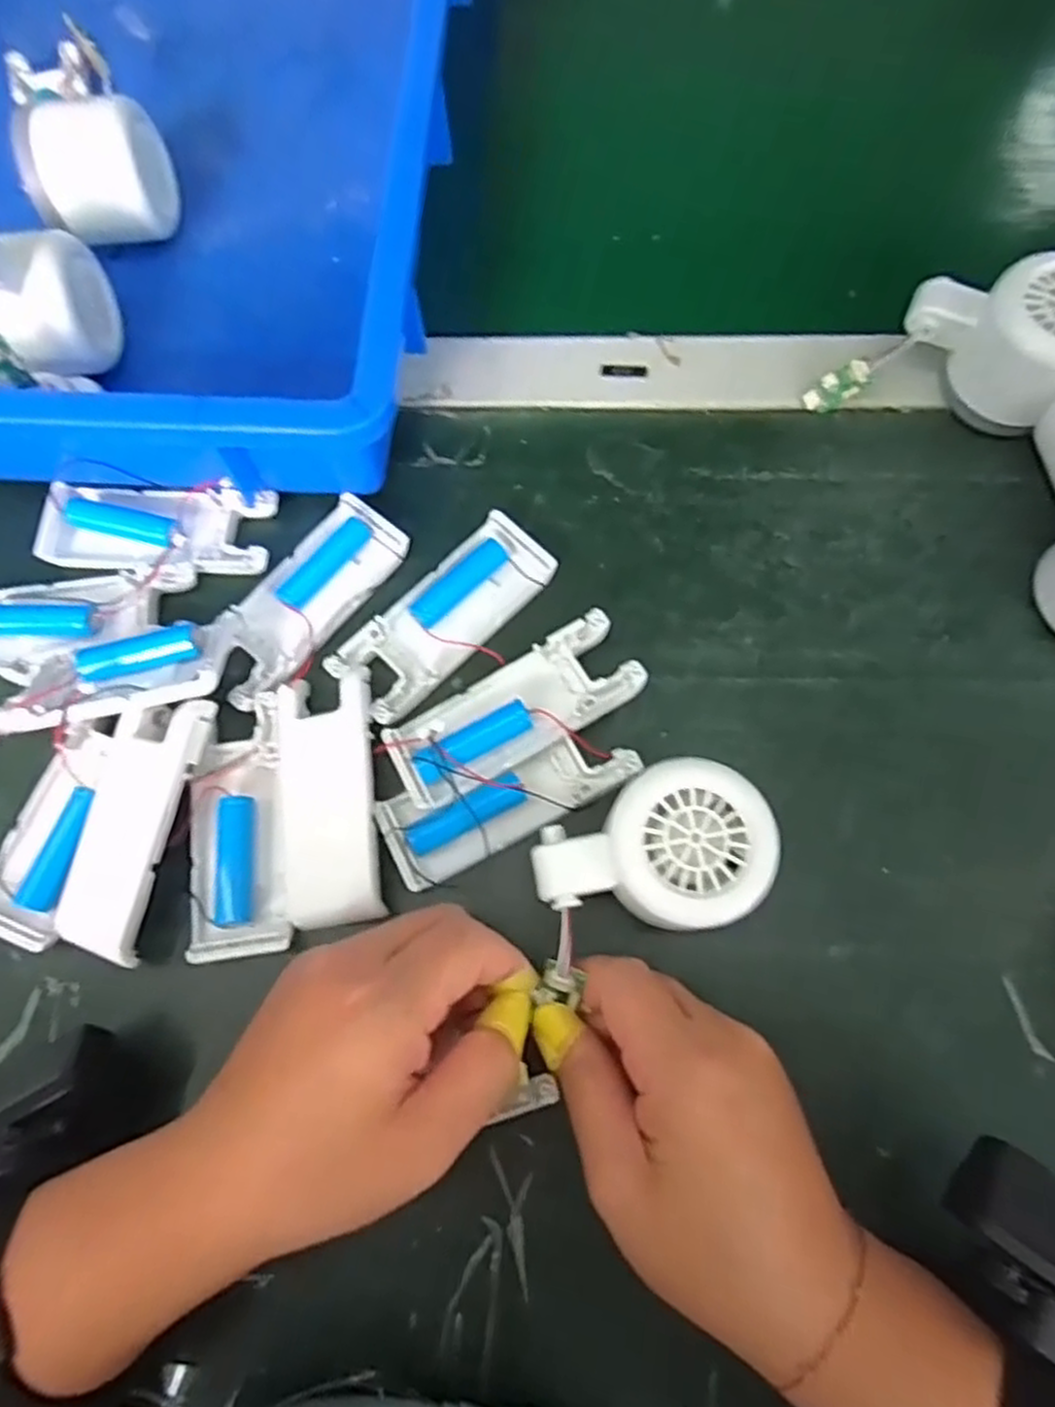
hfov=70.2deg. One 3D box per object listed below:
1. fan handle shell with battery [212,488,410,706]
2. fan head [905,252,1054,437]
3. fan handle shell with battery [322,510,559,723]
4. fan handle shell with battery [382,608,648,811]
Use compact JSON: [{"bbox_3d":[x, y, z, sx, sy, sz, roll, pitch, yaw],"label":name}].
[{"bbox_3d":[-0.100,-0.048,0.328,0.043,0.019,0.103,33,76,9],"label":"fan handle shell with battery"},{"bbox_3d":[0.215,-0.166,0.339,0.079,0.056,0.048,36,77,10],"label":"fan head"},{"bbox_3d":[-0.036,-0.039,0.333,0.103,0.011,0.042,-43,78,-12],"label":"fan handle shell with battery"},{"bbox_3d":[-0.006,0.003,0.312,0.103,0.025,0.040,-29,75,-8],"label":"fan handle shell with battery"}]

